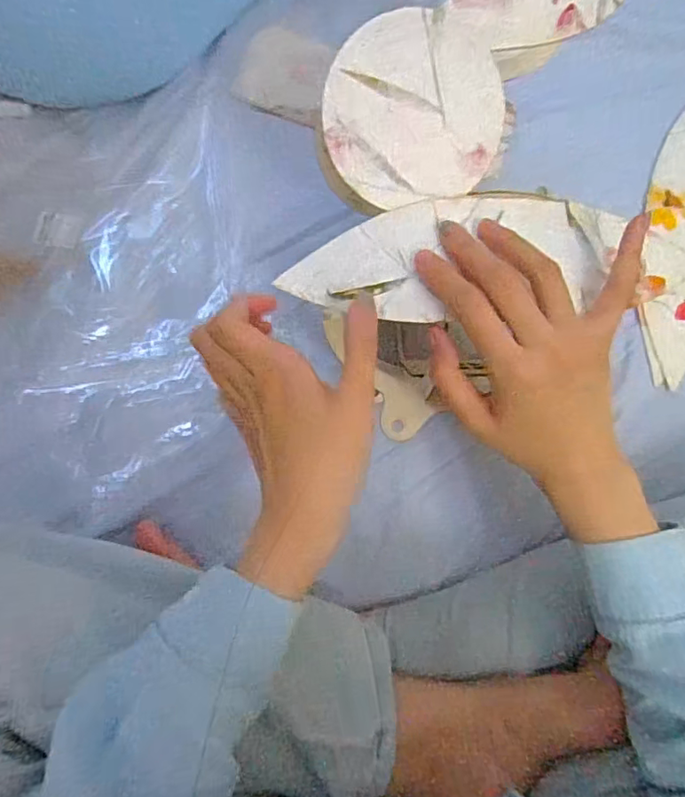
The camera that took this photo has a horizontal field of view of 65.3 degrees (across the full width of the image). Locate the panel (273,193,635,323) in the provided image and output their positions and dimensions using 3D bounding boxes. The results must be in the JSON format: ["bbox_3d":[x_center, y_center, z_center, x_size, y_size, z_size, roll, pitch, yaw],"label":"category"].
[{"bbox_3d":[0.072,-0.088,0.336,0.213,0.022,0.075,-9,84,-1],"label":"panel"}]

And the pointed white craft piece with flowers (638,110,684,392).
[{"bbox_3d":[0.324,-0.145,0.500,0.080,0.010,0.268,10,85,-4],"label":"pointed white craft piece with flowers"}]

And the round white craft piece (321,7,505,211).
[{"bbox_3d":[0.043,-0.171,0.319,0.104,0.004,0.100,-1,107,-5],"label":"round white craft piece"}]

